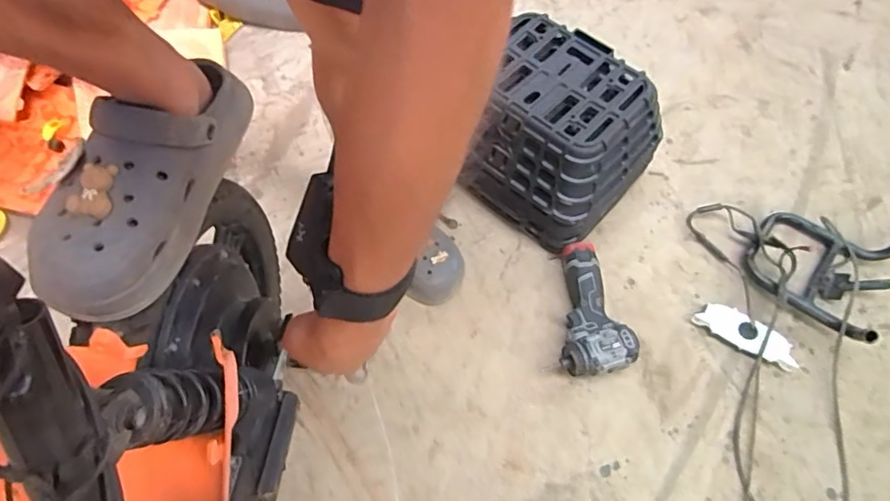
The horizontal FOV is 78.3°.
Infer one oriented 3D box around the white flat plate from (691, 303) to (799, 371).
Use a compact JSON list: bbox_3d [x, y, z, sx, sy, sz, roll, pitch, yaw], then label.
[{"bbox_3d":[0.450,0.123,0.816,0.146,0.017,0.047,29,65,14],"label":"white flat plate"}]

